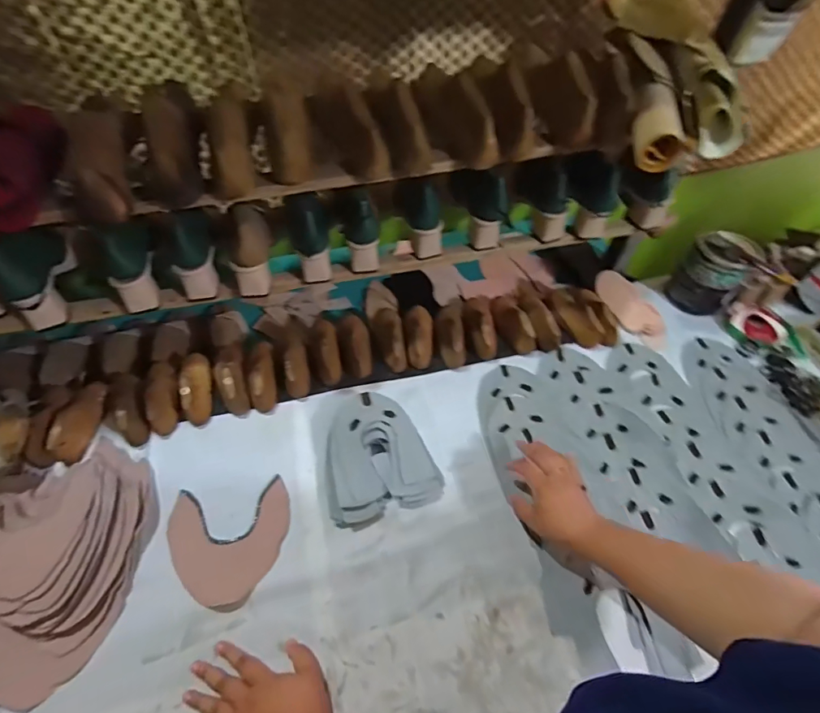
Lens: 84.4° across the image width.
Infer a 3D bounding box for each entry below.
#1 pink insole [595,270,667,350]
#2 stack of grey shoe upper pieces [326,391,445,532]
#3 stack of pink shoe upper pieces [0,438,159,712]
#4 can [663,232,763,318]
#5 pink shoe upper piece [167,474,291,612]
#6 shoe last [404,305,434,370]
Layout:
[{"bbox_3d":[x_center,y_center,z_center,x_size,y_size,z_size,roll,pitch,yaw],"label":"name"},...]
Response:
[{"bbox_3d":[0.424,-0.093,0.865,0.080,0.016,0.172,-36,75,-14],"label":"pink insole"},{"bbox_3d":[-0.053,0.147,0.690,0.161,0.049,0.182,-17,56,-12],"label":"stack of grey shoe upper pieces"},{"bbox_3d":[-0.459,0.260,0.602,0.233,0.045,0.294,-26,59,-18],"label":"stack of pink shoe upper pieces"},{"bbox_3d":[0.571,-0.159,0.854,0.104,0.132,0.106,-37,62,-23],"label":"can"},{"bbox_3d":[-0.250,0.261,0.632,0.159,0.004,0.159,-6,58,-10],"label":"pink shoe upper piece"},{"bbox_3d":[0.016,-0.043,0.821,0.052,0.052,0.135,1,55,0],"label":"shoe last"}]

